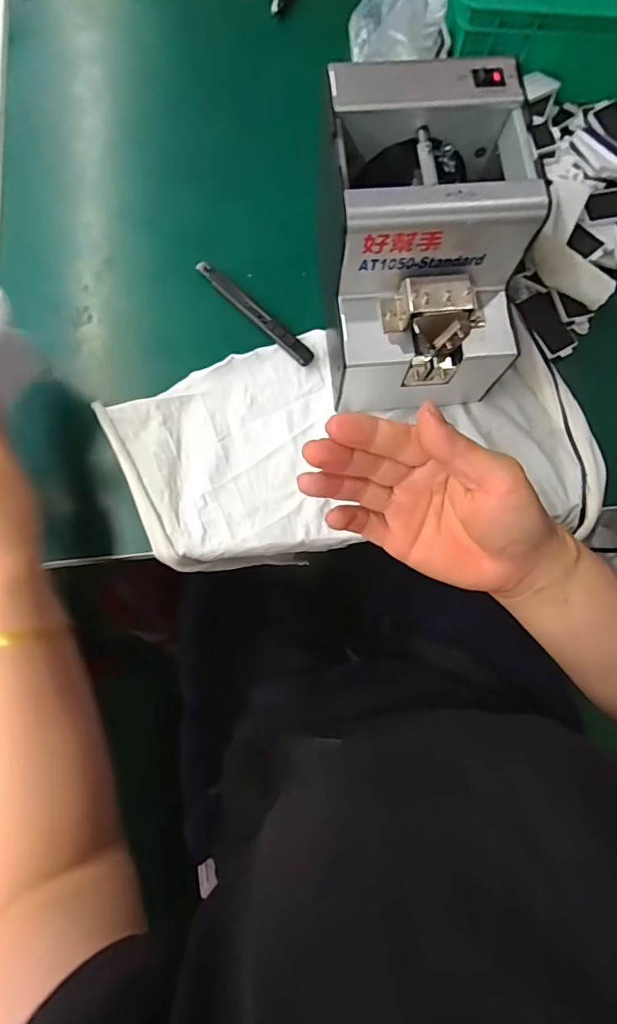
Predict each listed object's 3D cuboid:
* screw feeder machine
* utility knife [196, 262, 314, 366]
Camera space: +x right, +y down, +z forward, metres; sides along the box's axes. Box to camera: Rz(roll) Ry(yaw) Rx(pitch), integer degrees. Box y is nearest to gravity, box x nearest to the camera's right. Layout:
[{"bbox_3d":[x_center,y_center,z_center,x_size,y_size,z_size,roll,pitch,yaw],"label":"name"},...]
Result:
[{"bbox_3d":[0.076,-0.184,0.353,0.133,0.143,0.183,-4,78,-2],"label":"screw feeder machine"},{"bbox_3d":[-0.048,-0.177,0.421,0.138,0.010,0.016,44,80,8],"label":"utility knife"}]

